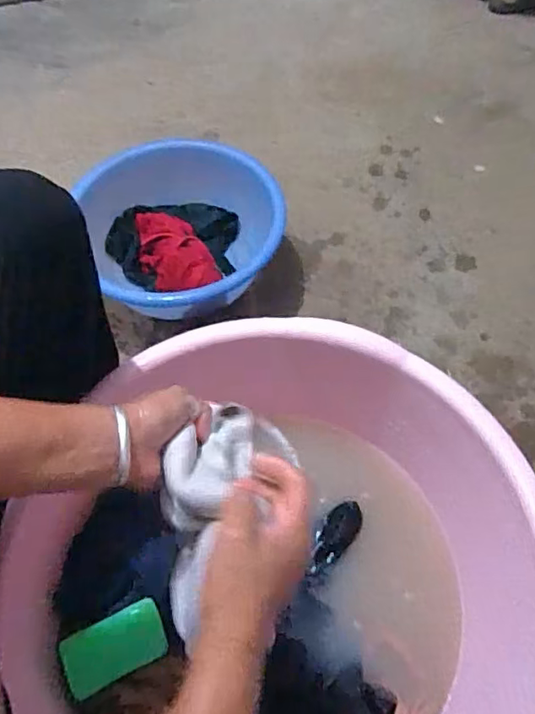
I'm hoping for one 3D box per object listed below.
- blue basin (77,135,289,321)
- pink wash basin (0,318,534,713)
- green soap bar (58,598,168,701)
[{"bbox_3d":[-0.131,-0.202,0.918,0.295,0.155,0.324,0,60,1],"label":"blue basin"},{"bbox_3d":[0.040,0.236,0.608,0.509,0.182,0.511,0,60,1],"label":"pink wash basin"},{"bbox_3d":[-0.158,0.300,0.559,0.099,0.027,0.058,-25,63,-13],"label":"green soap bar"}]

